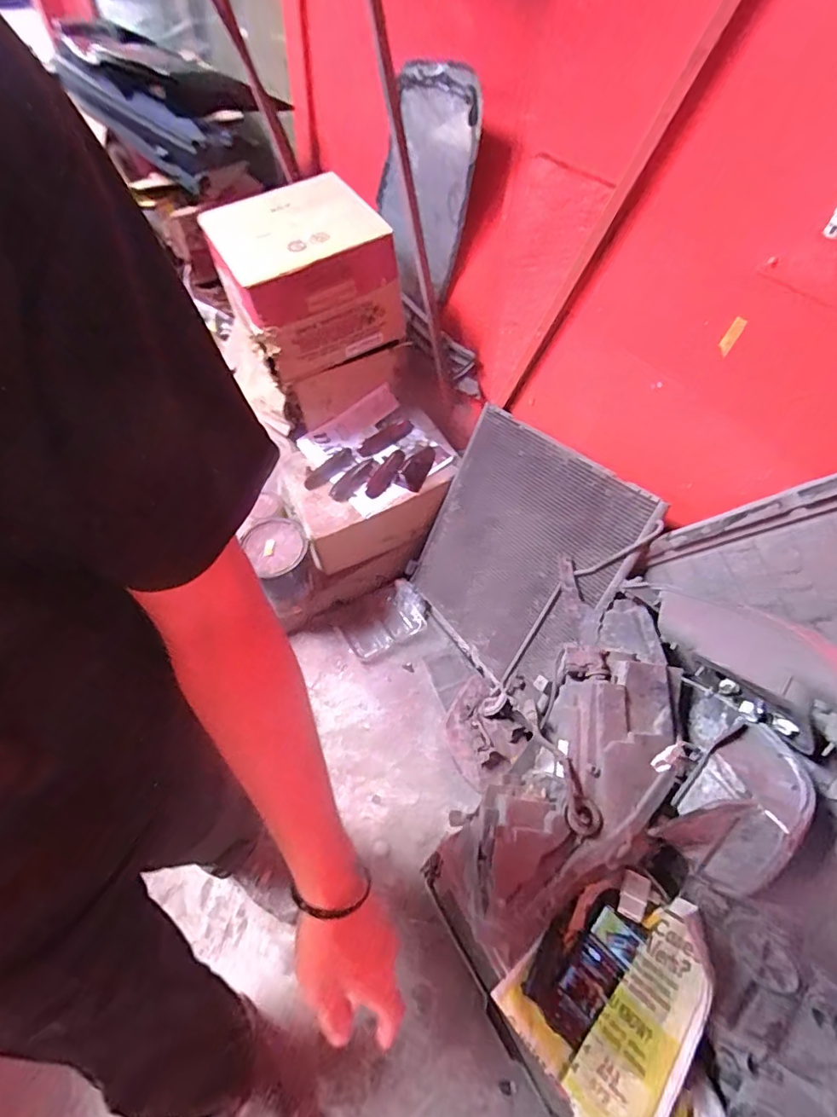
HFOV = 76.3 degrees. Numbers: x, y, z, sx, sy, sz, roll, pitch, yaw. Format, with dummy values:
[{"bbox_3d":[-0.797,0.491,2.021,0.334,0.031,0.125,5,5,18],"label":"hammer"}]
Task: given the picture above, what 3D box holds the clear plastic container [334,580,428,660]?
[{"bbox_3d":[-0.096,0.164,1.455,0.226,0.062,0.175,-28,59,-24],"label":"clear plastic container"}]

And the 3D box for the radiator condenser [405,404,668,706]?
[{"bbox_3d":[0.189,-0.005,1.216,0.034,0.549,0.539,9,27,-34],"label":"radiator condenser"}]

